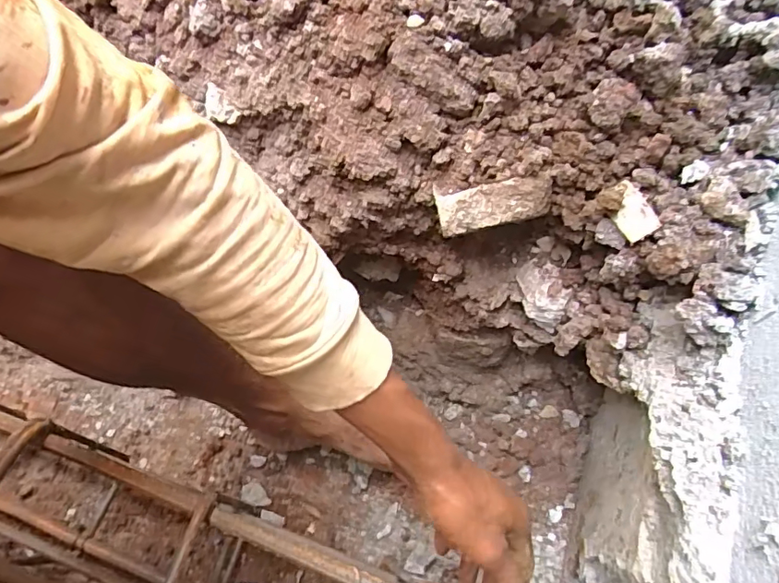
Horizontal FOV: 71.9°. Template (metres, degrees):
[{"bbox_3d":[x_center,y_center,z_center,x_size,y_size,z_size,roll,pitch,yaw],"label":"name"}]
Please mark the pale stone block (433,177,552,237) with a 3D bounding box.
[{"bbox_3d":[0.070,-0.059,0.362,0.074,0.029,0.020,-12,15,9],"label":"pale stone block"}]

